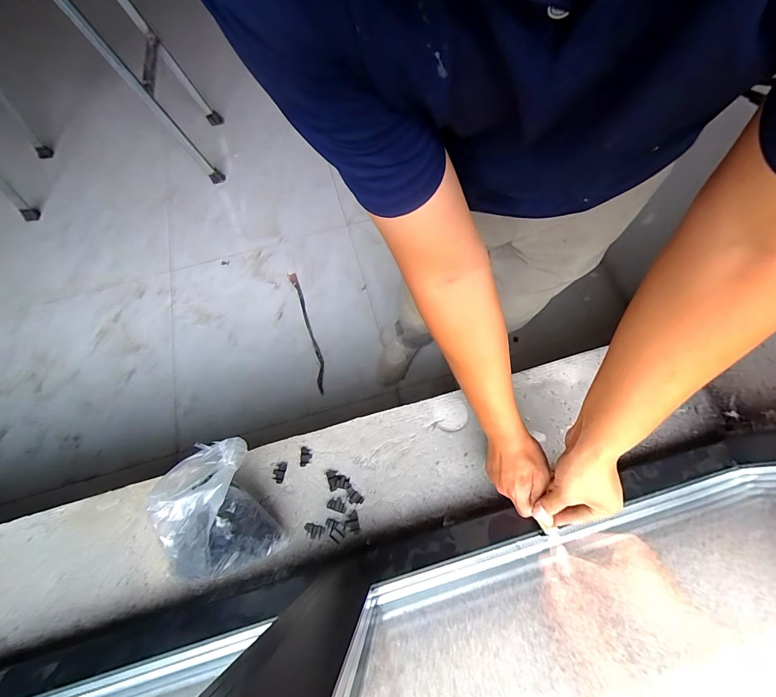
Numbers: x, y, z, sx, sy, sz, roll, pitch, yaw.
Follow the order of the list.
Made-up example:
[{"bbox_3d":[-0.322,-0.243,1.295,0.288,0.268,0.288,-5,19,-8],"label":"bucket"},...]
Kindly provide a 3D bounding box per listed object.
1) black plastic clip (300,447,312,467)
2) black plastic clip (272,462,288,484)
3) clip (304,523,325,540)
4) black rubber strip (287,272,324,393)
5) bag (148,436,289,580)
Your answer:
[{"bbox_3d":[-0.141,0.185,0.591,0.019,0.004,0.031,-4,67,1],"label":"black plastic clip"},{"bbox_3d":[-0.185,0.210,0.583,0.020,0.004,0.034,8,68,6],"label":"black plastic clip"},{"bbox_3d":[-0.118,0.289,0.542,0.032,0.004,0.020,10,68,6],"label":"clip"},{"bbox_3d":[-0.322,-0.081,1.376,0.043,0.017,0.556,-19,68,-5],"label":"black rubber strip"},{"bbox_3d":[-0.257,0.232,0.492,0.161,0.157,0.169,-16,68,-4],"label":"bag"}]

